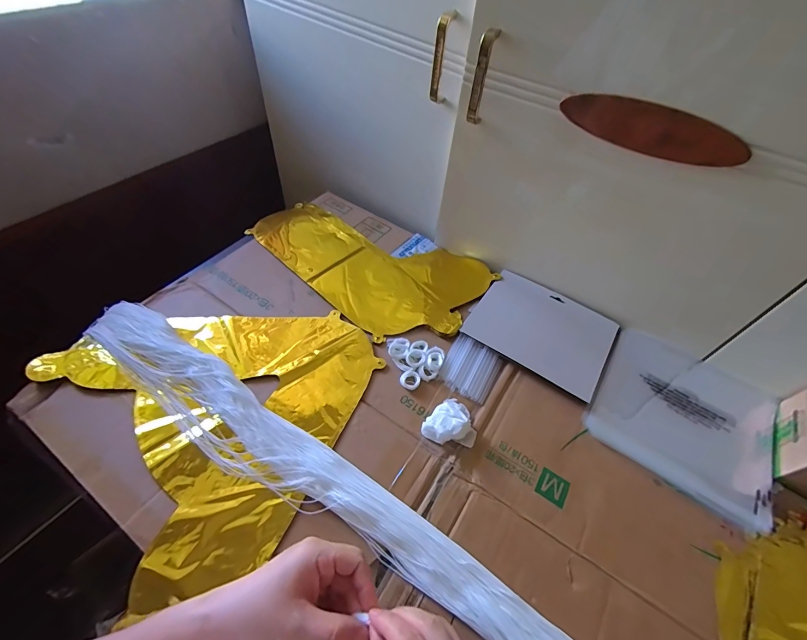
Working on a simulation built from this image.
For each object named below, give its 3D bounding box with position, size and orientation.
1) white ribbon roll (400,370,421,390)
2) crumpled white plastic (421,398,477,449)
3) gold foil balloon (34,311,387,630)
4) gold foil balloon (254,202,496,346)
[{"bbox_3d":[0.009,0.078,0.495,0.025,0.006,0.025,3,51,-4],"label":"white ribbon roll"},{"bbox_3d":[0.062,0.123,0.456,0.059,0.026,0.063,3,51,-4],"label":"crumpled white plastic"},{"bbox_3d":[-0.203,0.087,0.461,0.333,0.010,0.343,-30,60,-26],"label":"gold foil balloon"},{"bbox_3d":[-0.066,-0.102,0.631,0.390,0.010,0.224,30,54,18],"label":"gold foil balloon"}]

